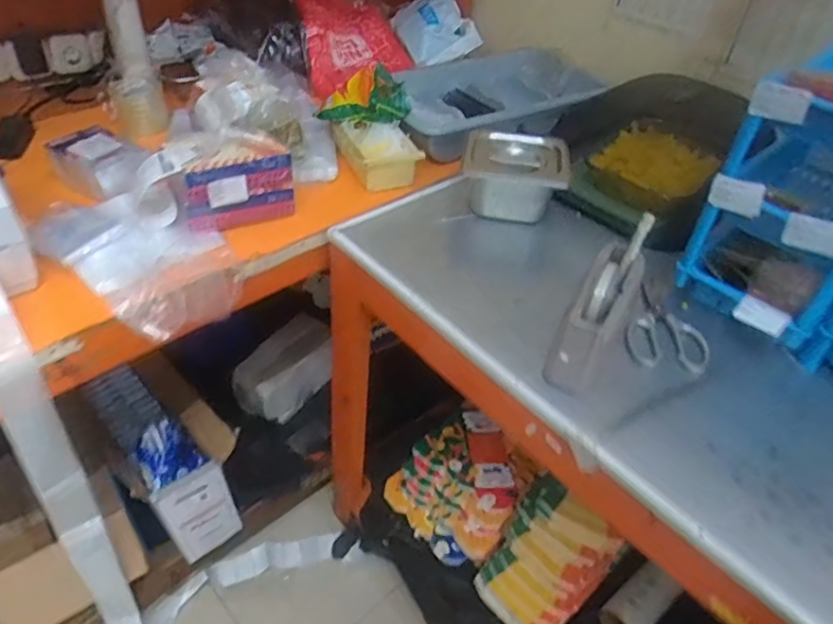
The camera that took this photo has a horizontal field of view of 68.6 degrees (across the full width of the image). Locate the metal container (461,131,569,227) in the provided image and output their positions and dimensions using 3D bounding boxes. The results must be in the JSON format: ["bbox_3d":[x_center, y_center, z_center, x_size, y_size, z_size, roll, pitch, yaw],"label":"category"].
[{"bbox_3d":[0.168,-0.222,1.056,0.179,0.112,0.162,9,42,4],"label":"metal container"}]

